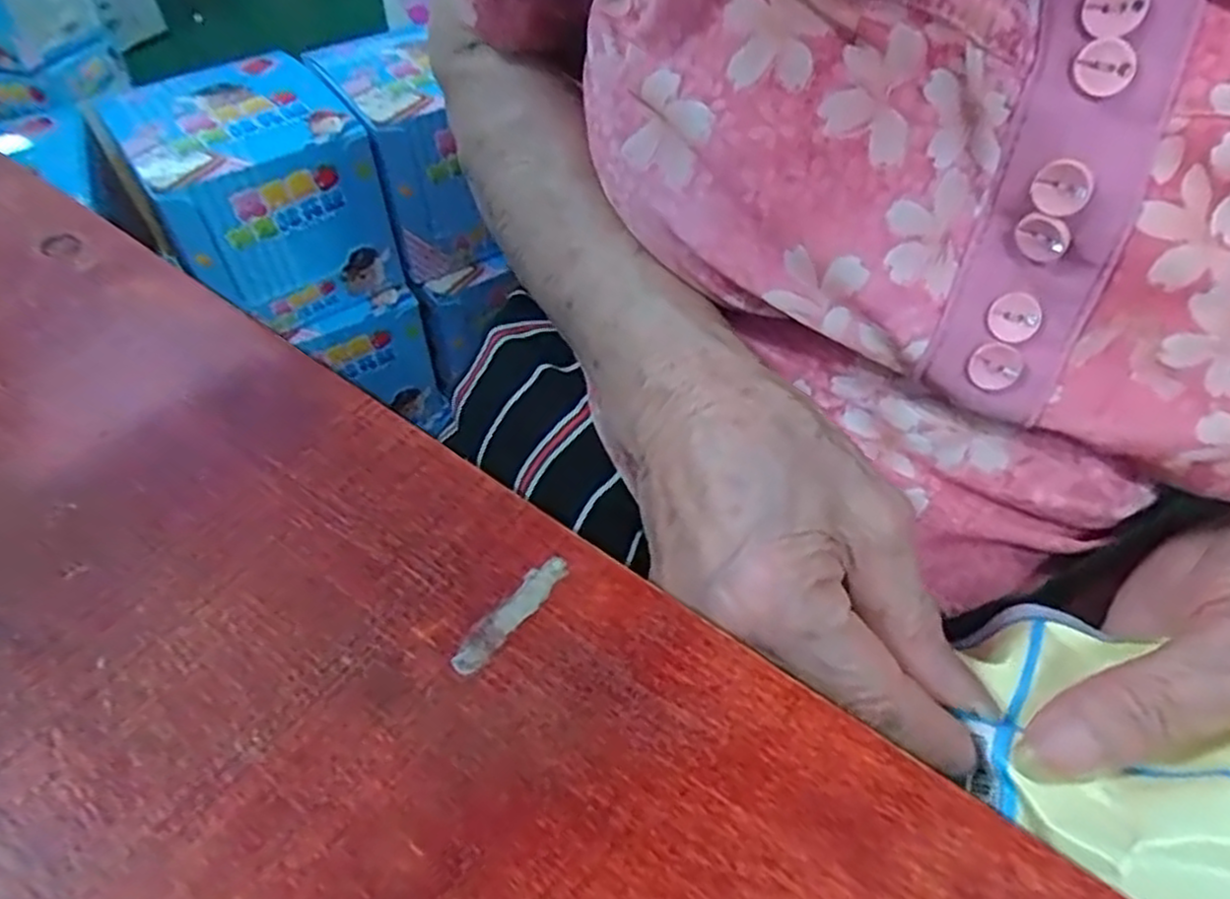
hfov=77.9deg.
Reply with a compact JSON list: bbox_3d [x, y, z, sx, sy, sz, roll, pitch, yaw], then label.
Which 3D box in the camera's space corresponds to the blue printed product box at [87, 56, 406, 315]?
[{"bbox_3d":[-0.266,-0.189,0.568,0.145,0.130,0.138,-33,57,-25],"label":"blue printed product box"}]

